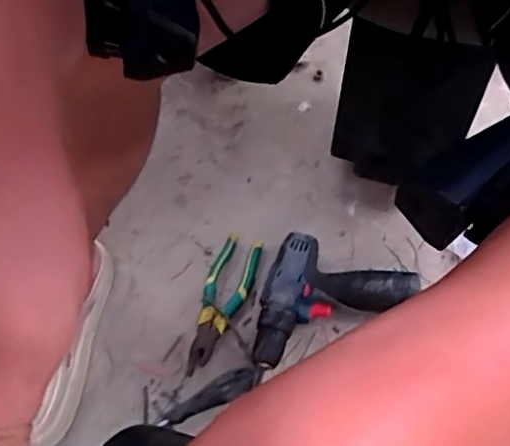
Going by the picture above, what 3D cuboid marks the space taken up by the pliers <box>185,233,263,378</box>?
[{"bbox_3d":[-0.047,0.105,0.776,0.061,0.021,0.194,20,65,12],"label":"pliers"}]

